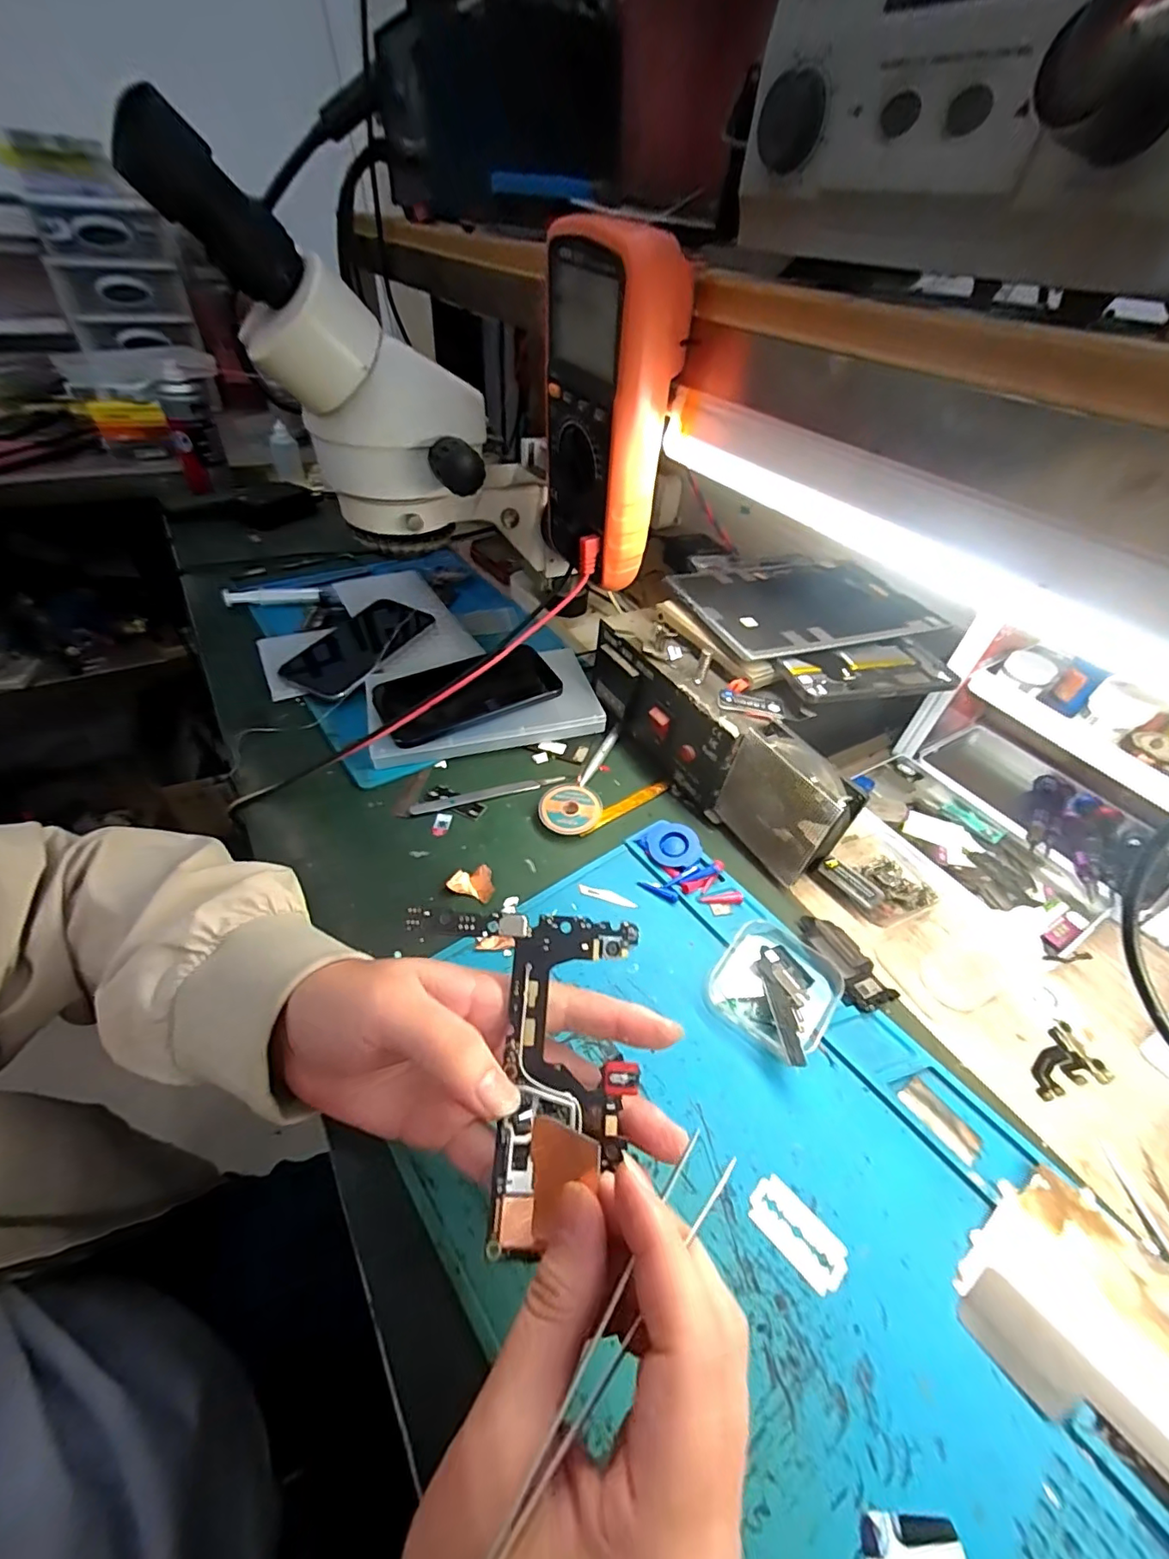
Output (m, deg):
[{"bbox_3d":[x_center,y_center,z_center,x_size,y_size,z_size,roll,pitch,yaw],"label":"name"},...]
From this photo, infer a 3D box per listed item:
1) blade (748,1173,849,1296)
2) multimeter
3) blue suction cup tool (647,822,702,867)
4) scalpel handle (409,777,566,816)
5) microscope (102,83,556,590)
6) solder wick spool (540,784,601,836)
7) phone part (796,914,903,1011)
[{"bbox_3d":[0.095,0.200,0.242,0.023,0.004,0.043,-32,56,-32],"label":"blade"},{"bbox_3d":[0.011,-0.217,0.336,0.049,0.170,0.097,-18,50,-23],"label":"multimeter"},{"bbox_3d":[0.063,0.047,0.383,0.037,0.016,0.032,21,46,14],"label":"blue suction cup tool"},{"bbox_3d":[-0.072,0.011,0.414,0.115,0.005,0.010,-13,48,-19],"label":"scalpel handle"},{"bbox_3d":[-0.135,-0.241,0.395,0.129,0.346,0.108,-46,53,11],"label":"microscope"},{"bbox_3d":[-0.010,0.023,0.408,0.044,0.014,0.044,3,45,-3],"label":"solder wick spool"},{"bbox_3d":[0.160,0.111,0.339,0.038,0.009,0.063,-14,48,-20],"label":"phone part"}]

